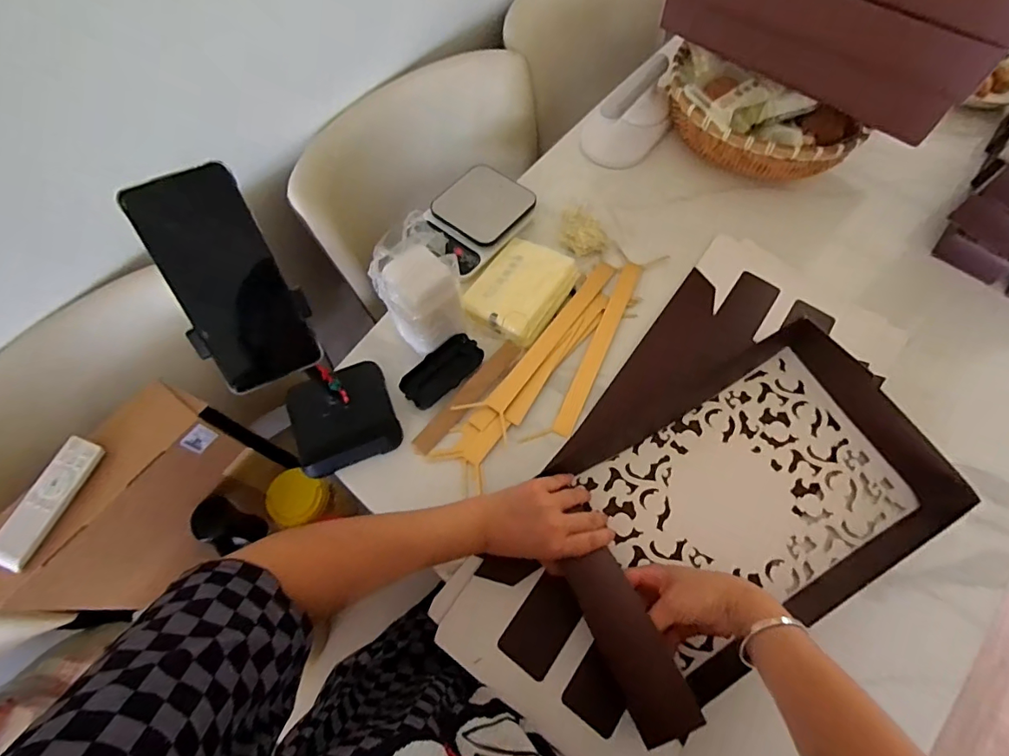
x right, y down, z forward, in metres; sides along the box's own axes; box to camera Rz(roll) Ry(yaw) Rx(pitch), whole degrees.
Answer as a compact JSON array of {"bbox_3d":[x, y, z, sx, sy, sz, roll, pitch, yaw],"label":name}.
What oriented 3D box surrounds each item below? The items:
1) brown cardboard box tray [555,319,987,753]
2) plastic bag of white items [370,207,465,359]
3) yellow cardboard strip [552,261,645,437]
[{"bbox_3d":[0.257,0.133,0.535,0.418,0.077,0.267,-27,72,-10],"label":"brown cardboard box tray"},{"bbox_3d":[-0.096,-0.099,0.564,0.089,0.177,0.062,-30,71,-12],"label":"plastic bag of white items"},{"bbox_3d":[0.129,-0.048,0.645,0.026,0.004,0.274,23,69,9],"label":"yellow cardboard strip"}]

